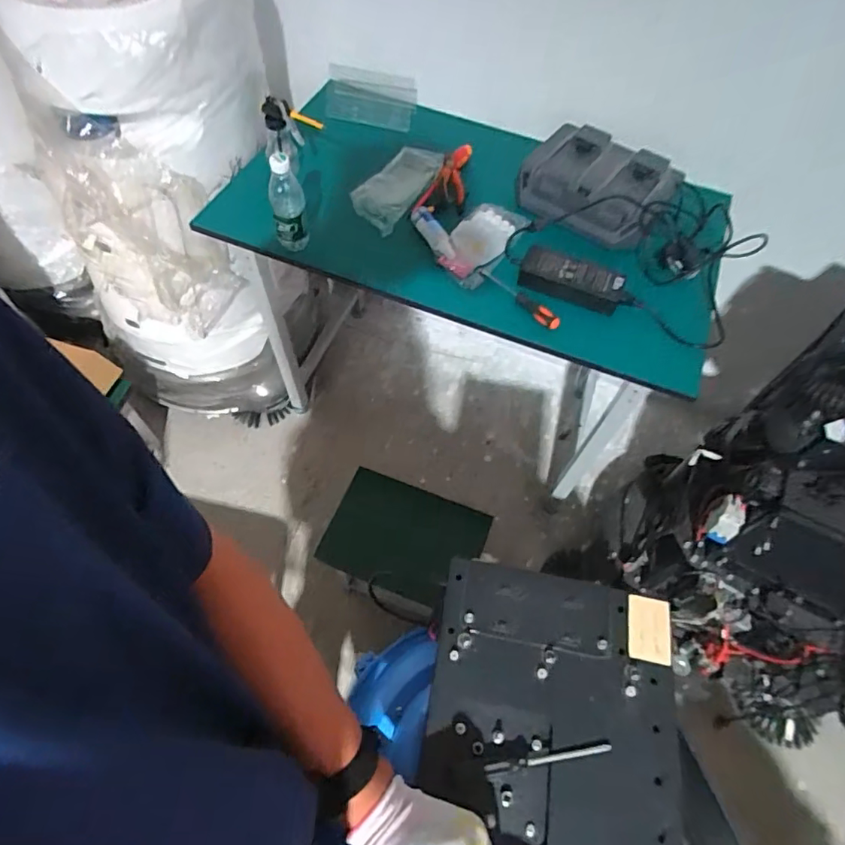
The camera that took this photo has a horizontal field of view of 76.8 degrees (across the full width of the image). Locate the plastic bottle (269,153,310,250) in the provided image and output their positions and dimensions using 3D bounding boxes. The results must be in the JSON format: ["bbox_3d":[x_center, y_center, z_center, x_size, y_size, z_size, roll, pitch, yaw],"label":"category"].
[{"bbox_3d":[-0.247,-0.392,0.980,0.062,0.181,0.054,-5,59,-7],"label":"plastic bottle"}]

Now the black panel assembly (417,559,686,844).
[{"bbox_3d":[0.113,0.296,0.459,0.220,0.022,0.322,10,58,3],"label":"black panel assembly"}]

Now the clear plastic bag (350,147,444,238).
[{"bbox_3d":[-0.054,-0.512,1.151,0.131,0.034,0.264,28,61,14],"label":"clear plastic bag"}]

